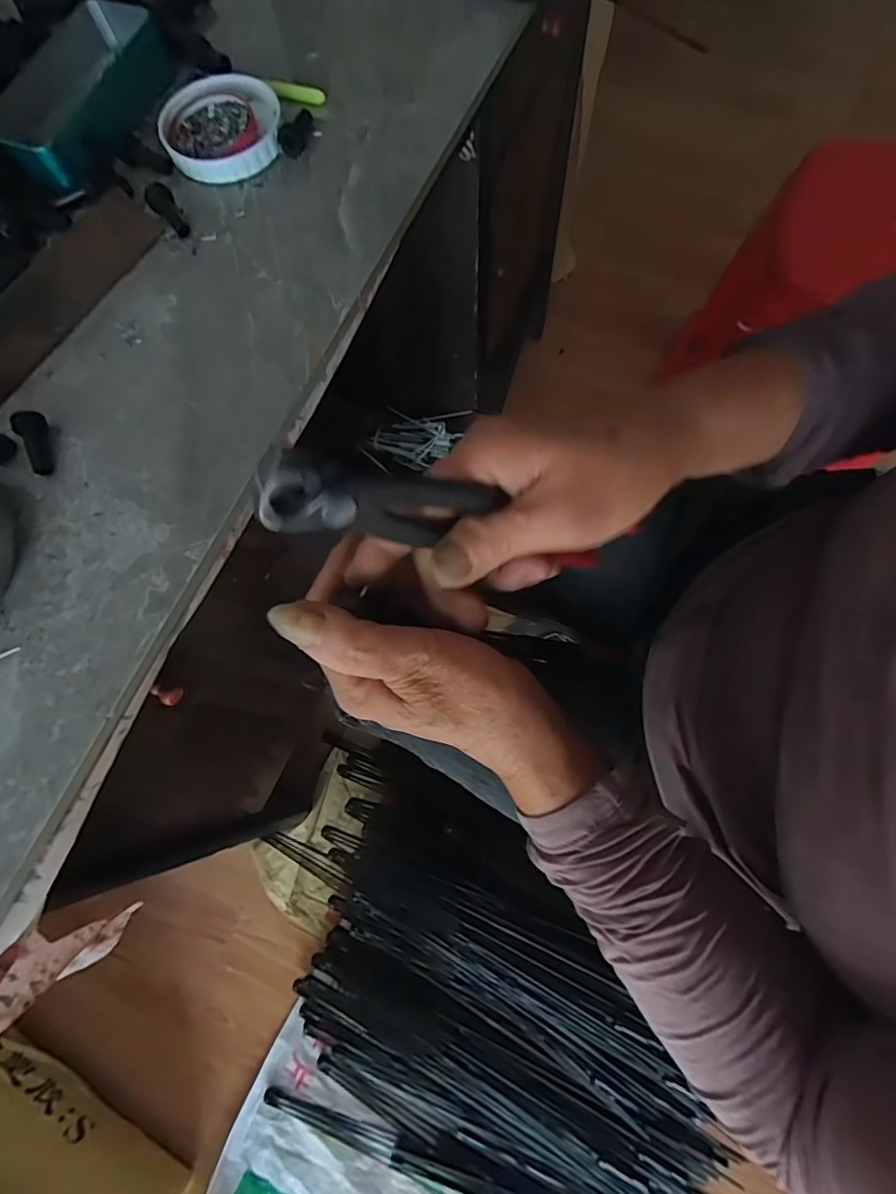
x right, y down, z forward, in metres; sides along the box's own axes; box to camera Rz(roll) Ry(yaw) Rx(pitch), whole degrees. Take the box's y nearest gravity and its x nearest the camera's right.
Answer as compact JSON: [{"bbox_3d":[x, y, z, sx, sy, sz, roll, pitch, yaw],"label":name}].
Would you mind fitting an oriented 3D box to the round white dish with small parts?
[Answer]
[{"bbox_3d":[-0.168,-0.346,0.396,0.084,0.015,0.089,-1,73,3],"label":"round white dish with small parts"}]

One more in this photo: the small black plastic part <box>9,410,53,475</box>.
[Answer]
[{"bbox_3d":[-0.253,-0.094,0.330,0.016,0.012,0.040,-18,89,-4],"label":"small black plastic part"}]

